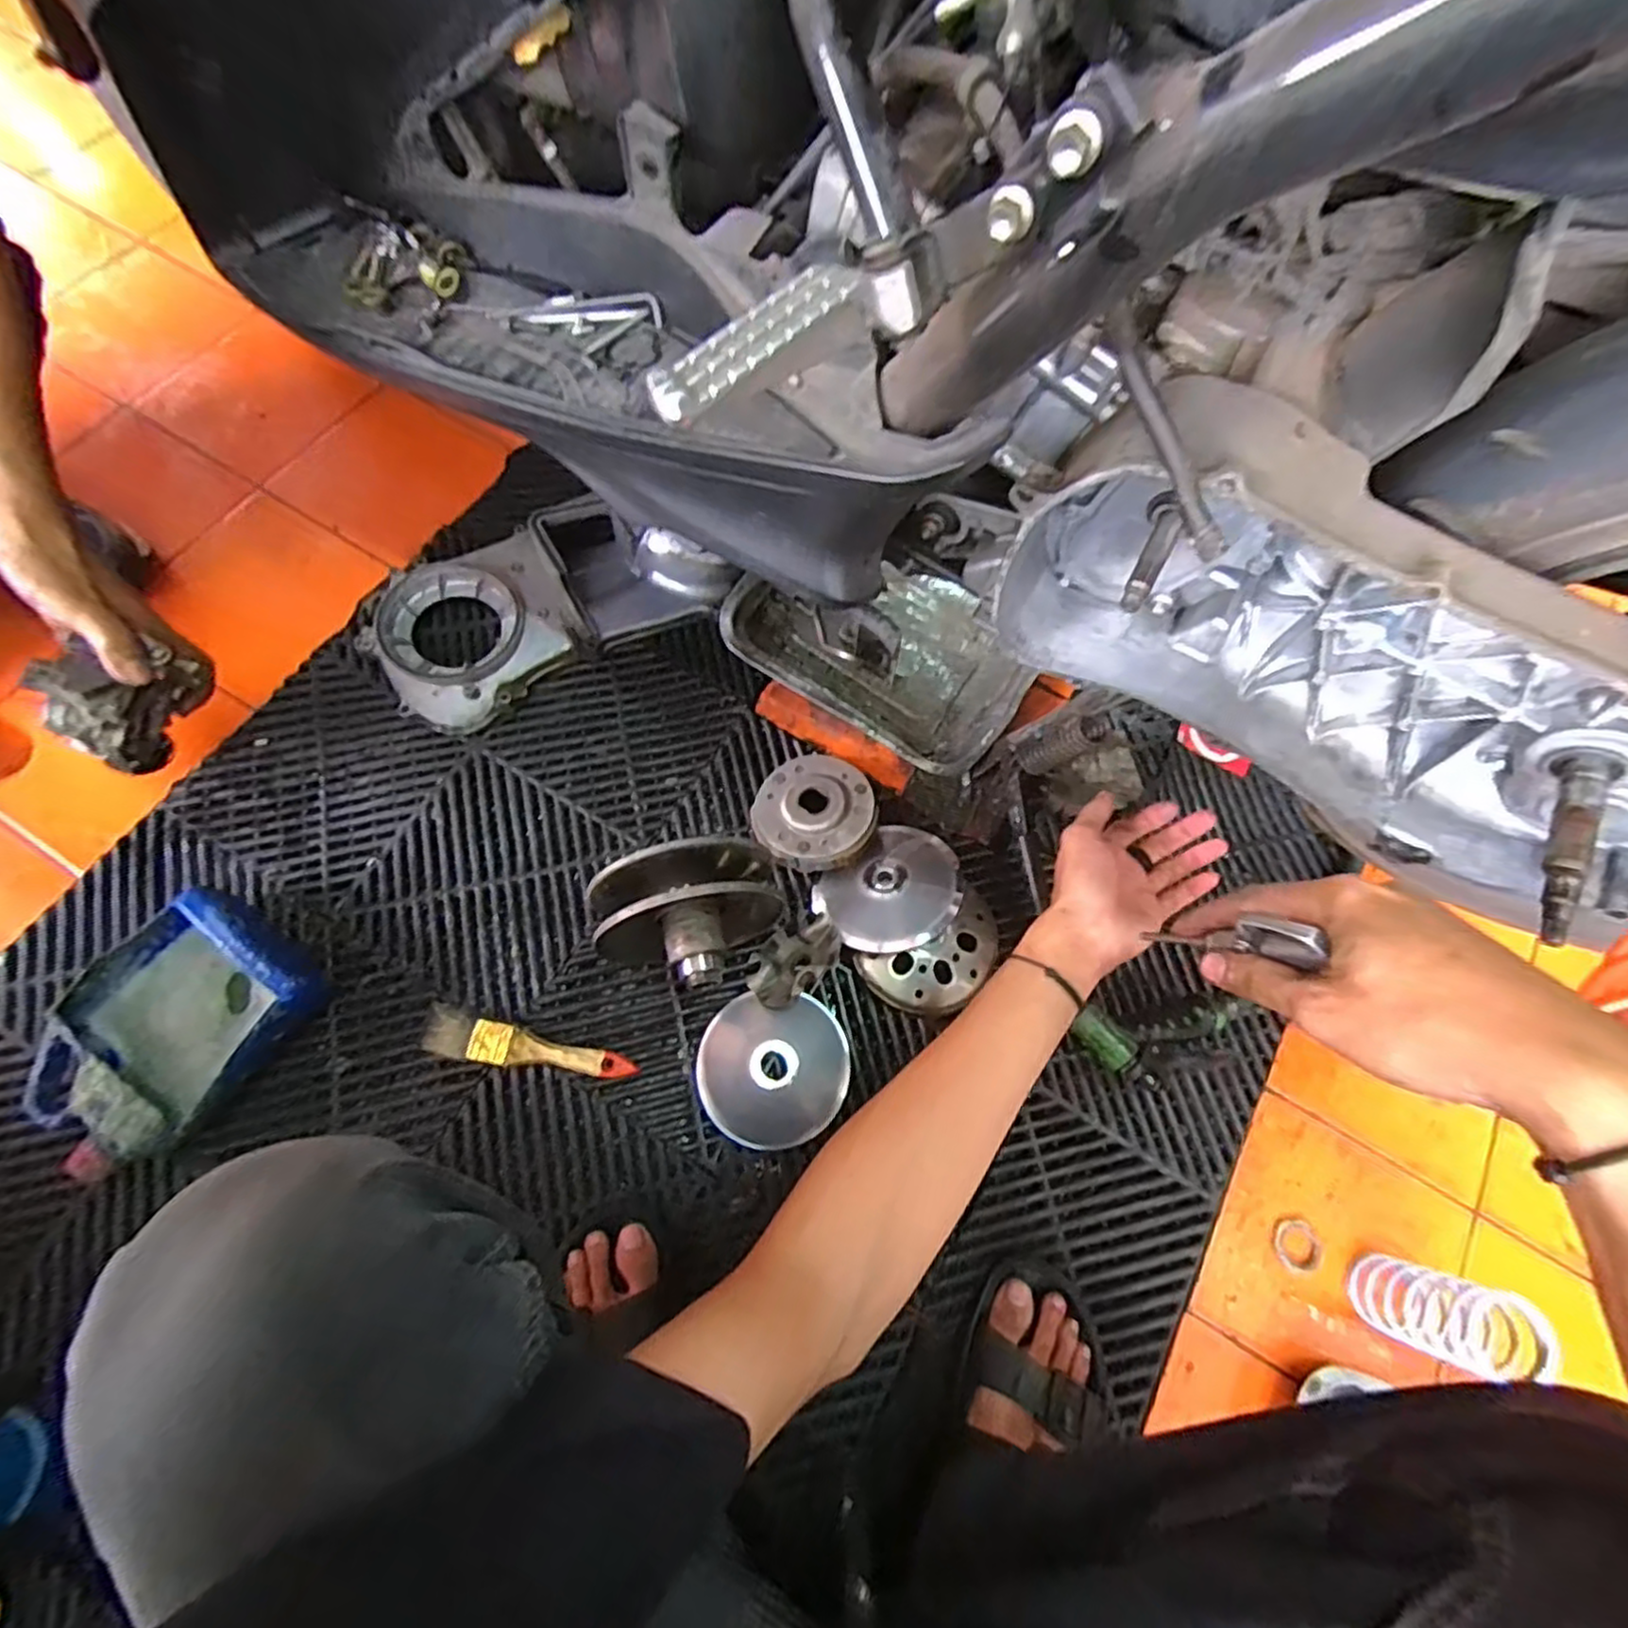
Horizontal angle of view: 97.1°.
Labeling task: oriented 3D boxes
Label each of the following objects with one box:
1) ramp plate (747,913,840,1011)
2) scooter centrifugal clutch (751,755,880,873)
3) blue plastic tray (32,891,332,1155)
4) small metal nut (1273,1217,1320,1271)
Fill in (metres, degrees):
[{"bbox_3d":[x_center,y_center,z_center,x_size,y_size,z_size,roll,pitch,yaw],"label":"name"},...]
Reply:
[{"bbox_3d":[-0.016,0.132,0.636,0.022,0.084,0.081,50,46,-29],"label":"ramp plate"},{"bbox_3d":[0.001,-0.002,0.690,0.116,0.029,0.116,-3,62,5],"label":"scooter centrifugal clutch"},{"bbox_3d":[-0.532,0.175,0.595,0.160,0.068,0.193,35,72,9],"label":"blue plastic tray"},{"bbox_3d":[0.411,0.367,0.611,0.038,0.007,0.041,1,70,-4],"label":"small metal nut"}]

